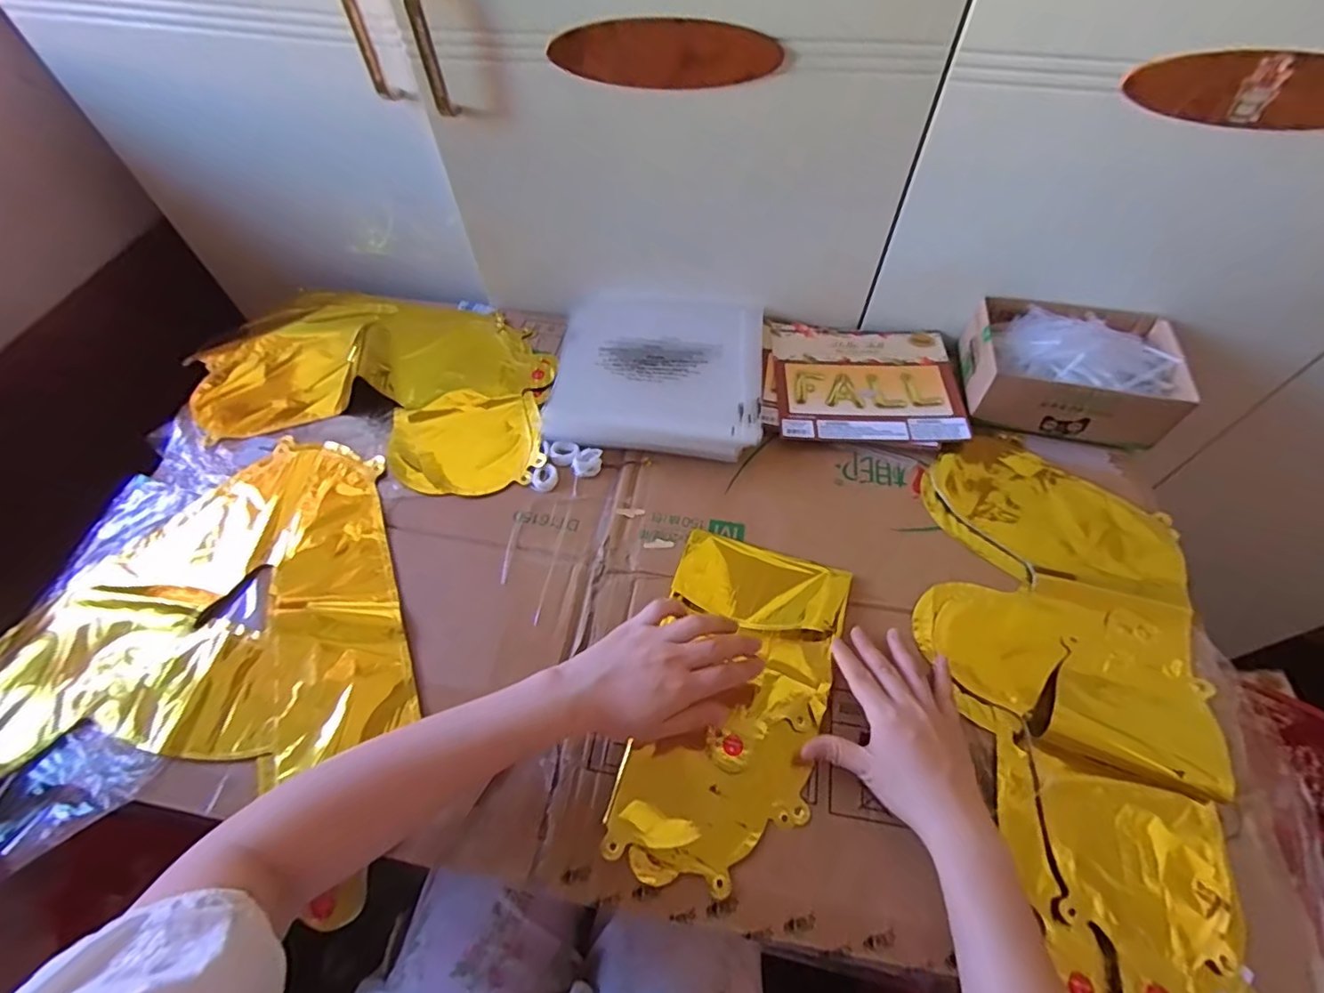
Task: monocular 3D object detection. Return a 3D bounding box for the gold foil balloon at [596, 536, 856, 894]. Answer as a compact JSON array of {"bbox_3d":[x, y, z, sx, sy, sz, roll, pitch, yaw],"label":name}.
[{"bbox_3d":[0.053,0.158,0.459,0.145,0.012,0.265,19,62,12],"label":"gold foil balloon"}]

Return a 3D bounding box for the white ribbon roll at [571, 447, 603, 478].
[{"bbox_3d":[-0.075,-0.034,0.575,0.029,0.009,0.029,0,58,1],"label":"white ribbon roll"}]

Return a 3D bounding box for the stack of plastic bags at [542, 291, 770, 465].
[{"bbox_3d":[-0.003,-0.134,0.619,0.218,0.029,0.207,5,58,4],"label":"stack of plastic bags"}]

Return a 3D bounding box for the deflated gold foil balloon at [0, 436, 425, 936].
[{"bbox_3d":[-0.375,0.105,0.489,0.368,0.011,0.350,6,59,5],"label":"deflated gold foil balloon"}]

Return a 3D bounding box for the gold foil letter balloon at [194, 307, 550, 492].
[{"bbox_3d":[-0.315,-0.128,0.633,0.405,0.027,0.234,9,59,7],"label":"gold foil letter balloon"}]

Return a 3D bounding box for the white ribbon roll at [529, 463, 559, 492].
[{"bbox_3d":[-0.115,-0.018,0.568,0.025,0.005,0.029,9,59,7],"label":"white ribbon roll"}]

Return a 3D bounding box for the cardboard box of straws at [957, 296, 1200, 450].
[{"bbox_3d":[0.416,-0.134,0.593,0.190,0.071,0.142,10,59,7],"label":"cardboard box of straws"}]

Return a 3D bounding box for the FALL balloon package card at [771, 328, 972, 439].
[{"bbox_3d":[0.220,-0.126,0.626,0.188,0.013,0.159,2,58,2],"label":"FALL balloon package card"}]

